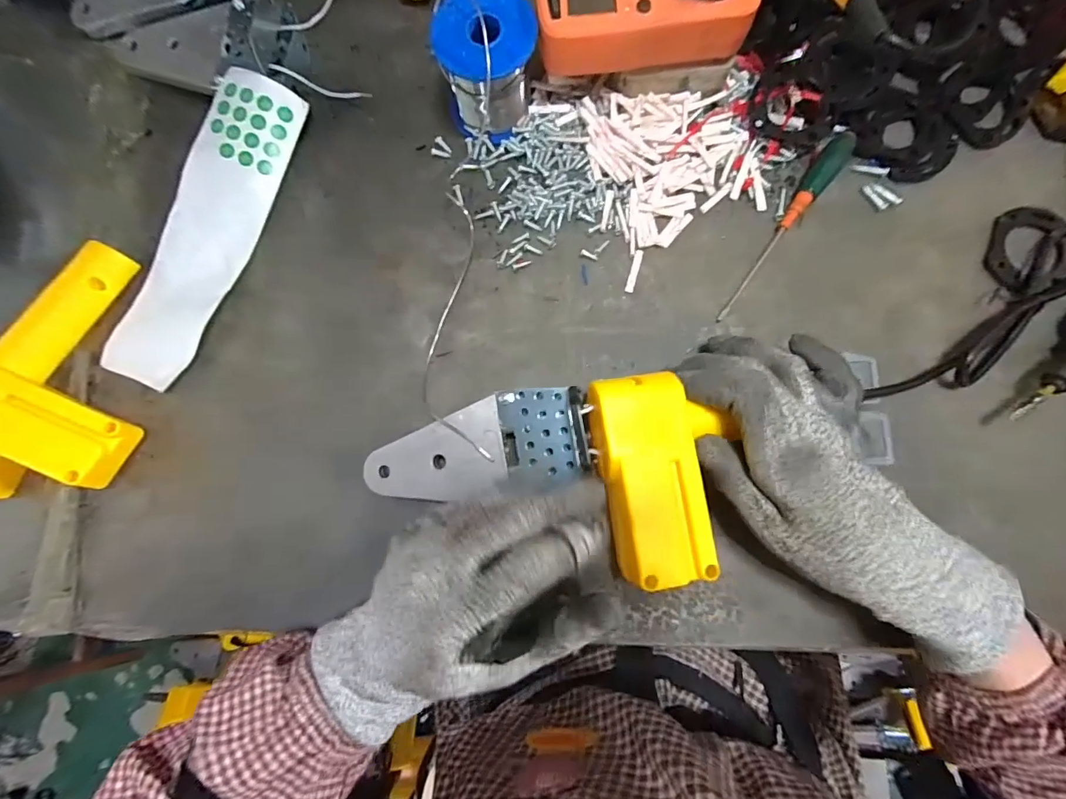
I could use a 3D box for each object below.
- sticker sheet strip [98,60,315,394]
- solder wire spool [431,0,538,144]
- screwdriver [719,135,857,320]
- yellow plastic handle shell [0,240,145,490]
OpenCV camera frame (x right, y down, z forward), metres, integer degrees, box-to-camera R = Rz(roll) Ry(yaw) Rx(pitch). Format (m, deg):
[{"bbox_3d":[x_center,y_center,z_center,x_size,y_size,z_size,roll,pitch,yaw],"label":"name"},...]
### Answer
[{"bbox_3d":[-0.226,-0.117,0.319,0.061,0.027,0.221,22,84,5],"label":"sticker sheet strip"},{"bbox_3d":[-0.028,-0.215,0.302,0.060,0.063,0.056,0,82,2],"label":"solder wire spool"},{"bbox_3d":[0.167,-0.115,0.308,0.016,0.015,0.148,35,85,6],"label":"screwdriver"},{"bbox_3d":[-0.289,-0.029,0.295,0.103,0.053,0.136,24,84,5],"label":"yellow plastic handle shell"}]

